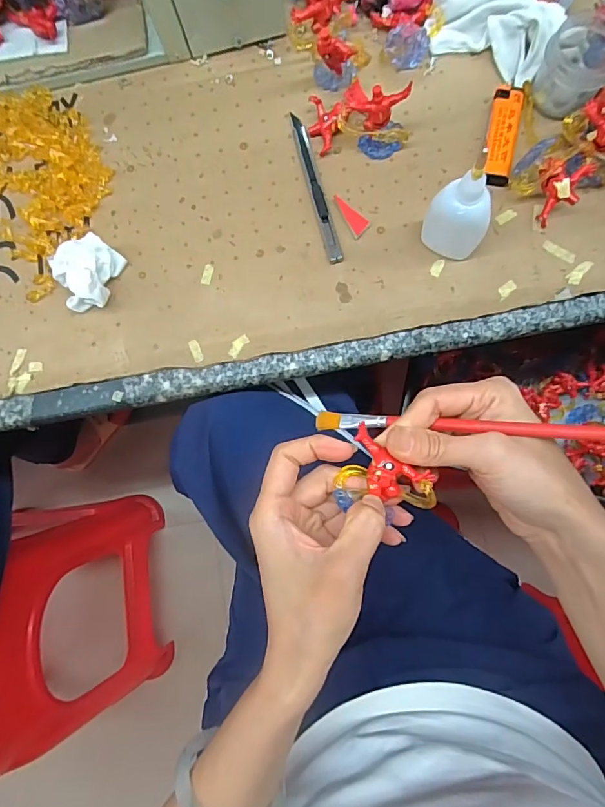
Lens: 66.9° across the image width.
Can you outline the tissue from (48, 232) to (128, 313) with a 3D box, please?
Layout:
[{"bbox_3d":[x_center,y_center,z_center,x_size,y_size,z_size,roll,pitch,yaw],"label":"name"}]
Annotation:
[{"bbox_3d":[-0.174,-0.107,0.372,0.041,0.036,0.063,16,83,7],"label":"tissue"}]

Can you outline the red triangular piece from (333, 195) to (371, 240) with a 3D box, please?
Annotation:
[{"bbox_3d":[0.037,-0.154,0.374,0.017,0.004,0.039,-44,82,-2],"label":"red triangular piece"}]

